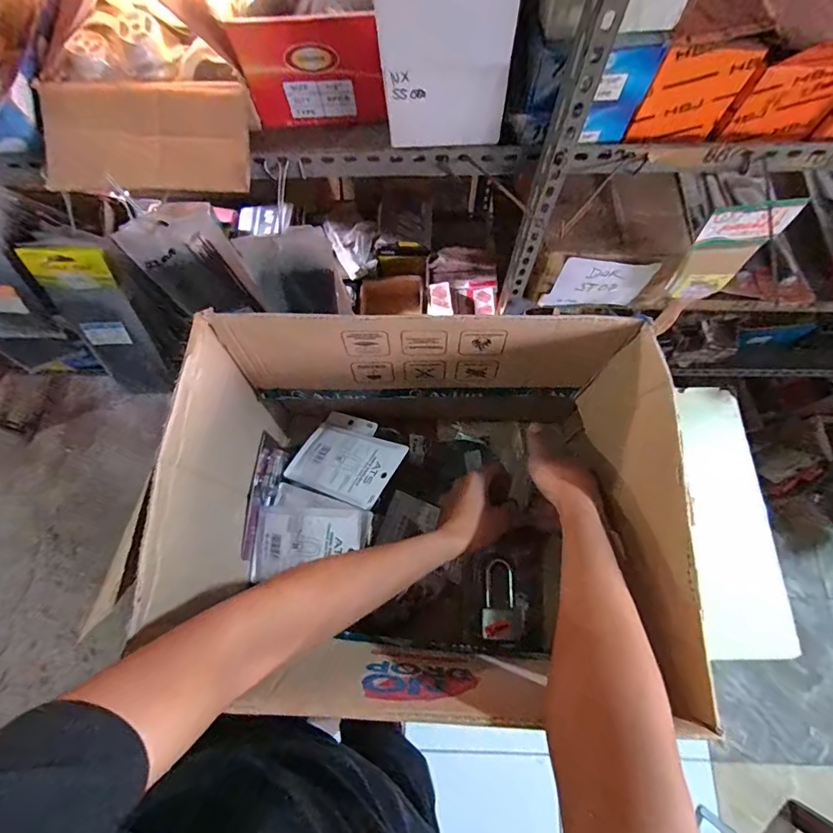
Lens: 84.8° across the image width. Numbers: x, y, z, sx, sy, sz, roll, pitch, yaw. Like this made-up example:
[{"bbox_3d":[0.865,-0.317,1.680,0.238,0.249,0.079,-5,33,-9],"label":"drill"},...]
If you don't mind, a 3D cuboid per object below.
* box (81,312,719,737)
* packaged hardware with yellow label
[{"bbox_3d":[-0.001,0.096,0.531,0.459,0.295,0.315,3,71,1],"label":"box"},{"bbox_3d":[-0.420,-0.117,0.622,0.105,0.244,0.020,1,51,1],"label":"packaged hardware with yellow label"}]

